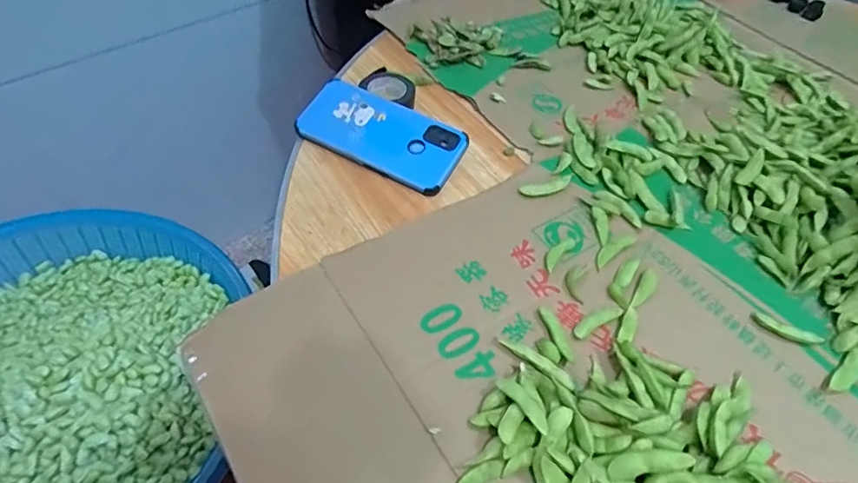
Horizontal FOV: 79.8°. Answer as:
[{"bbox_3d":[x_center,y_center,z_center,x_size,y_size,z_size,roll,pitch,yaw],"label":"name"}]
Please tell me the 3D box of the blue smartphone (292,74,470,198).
[{"bbox_3d":[-0.048,-0.108,0.514,0.164,0.009,0.080,26,70,11],"label":"blue smartphone"}]

